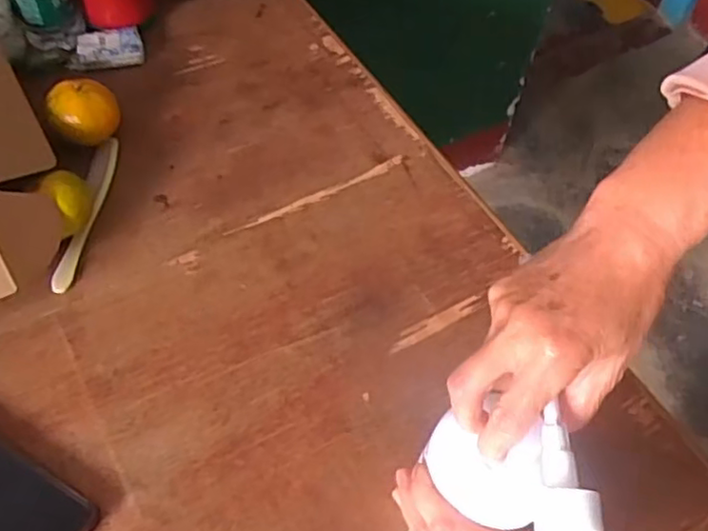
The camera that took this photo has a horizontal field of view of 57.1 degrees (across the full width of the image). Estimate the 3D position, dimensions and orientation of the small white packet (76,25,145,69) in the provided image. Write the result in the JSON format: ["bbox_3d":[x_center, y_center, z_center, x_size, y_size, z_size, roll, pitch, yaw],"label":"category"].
[{"bbox_3d":[-0.265,-0.238,0.706,0.068,0.021,0.054,-12,59,-12],"label":"small white packet"}]

